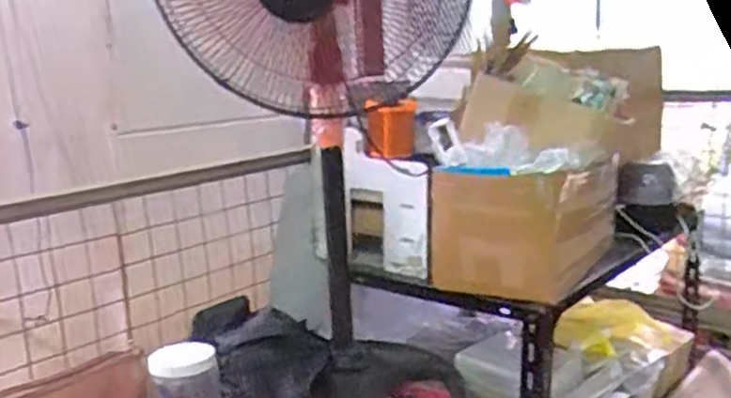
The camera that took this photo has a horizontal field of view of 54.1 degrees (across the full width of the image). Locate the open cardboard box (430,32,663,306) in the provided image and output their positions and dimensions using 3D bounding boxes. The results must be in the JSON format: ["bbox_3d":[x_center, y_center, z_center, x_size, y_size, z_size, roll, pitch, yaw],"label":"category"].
[{"bbox_3d":[0.303,-0.046,1.273,0.357,0.357,0.227,-14,15,-40],"label":"open cardboard box"}]

